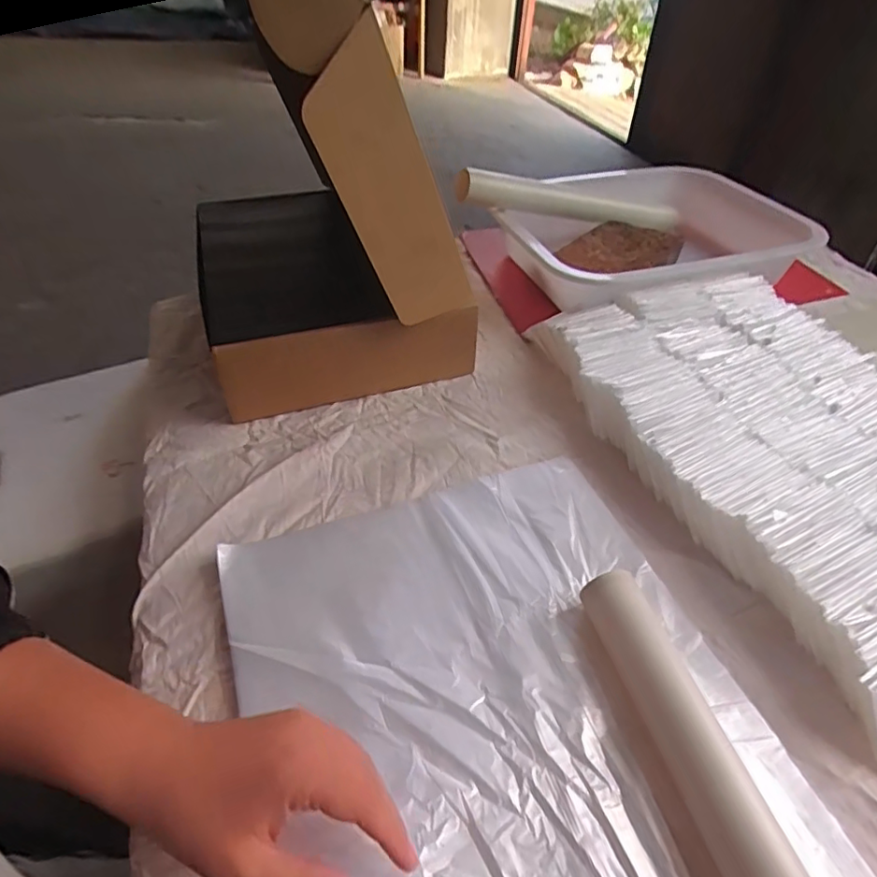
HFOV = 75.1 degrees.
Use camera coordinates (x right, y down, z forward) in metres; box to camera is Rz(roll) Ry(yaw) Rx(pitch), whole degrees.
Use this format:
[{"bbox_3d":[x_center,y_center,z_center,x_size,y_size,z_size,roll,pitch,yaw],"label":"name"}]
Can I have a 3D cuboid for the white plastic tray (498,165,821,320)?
[{"bbox_3d":[0.265,-0.272,0.763,0.338,0.076,0.296,-13,46,-16],"label":"white plastic tray"}]

